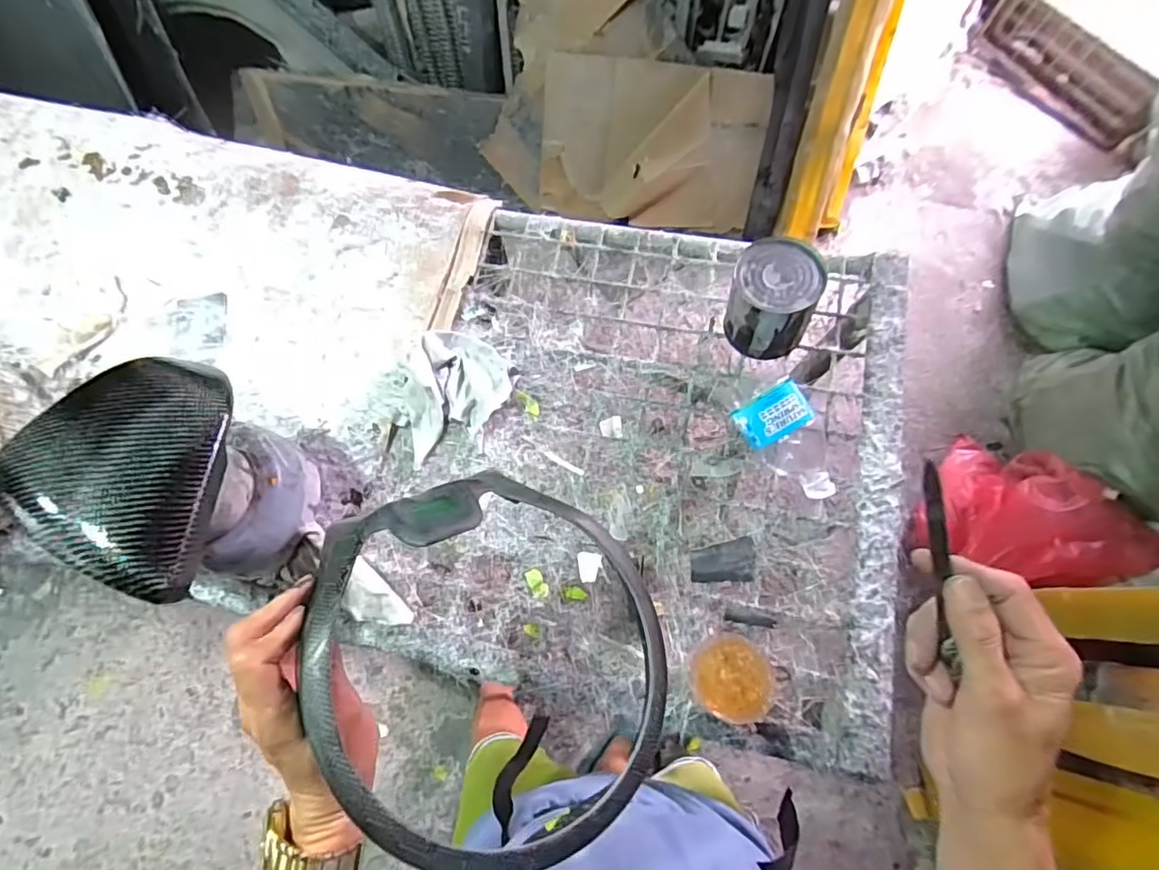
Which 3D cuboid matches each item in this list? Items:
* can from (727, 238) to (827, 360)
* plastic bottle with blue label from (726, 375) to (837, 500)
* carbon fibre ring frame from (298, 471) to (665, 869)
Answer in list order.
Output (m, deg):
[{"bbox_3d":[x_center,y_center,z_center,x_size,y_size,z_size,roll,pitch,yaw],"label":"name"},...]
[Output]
[{"bbox_3d":[0.227,-0.162,0.677,0.099,0.107,0.096,0,72,0],"label":"can"},{"bbox_3d":[0.239,0.001,0.643,0.082,0.083,0.152,-38,76,-11],"label":"plastic bottle with blue label"},{"bbox_3d":[-0.053,0.124,0.344,0.203,0.026,0.226,-30,71,-31],"label":"carbon fibre ring frame"}]

